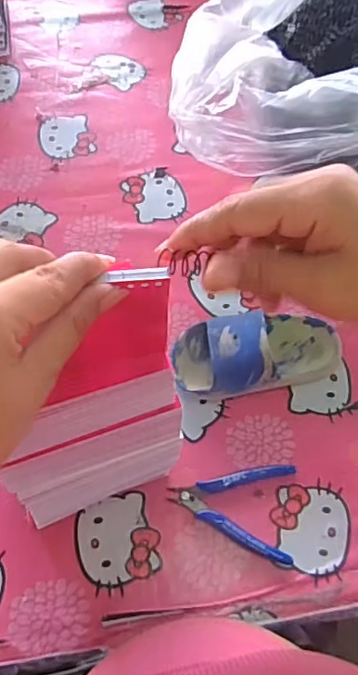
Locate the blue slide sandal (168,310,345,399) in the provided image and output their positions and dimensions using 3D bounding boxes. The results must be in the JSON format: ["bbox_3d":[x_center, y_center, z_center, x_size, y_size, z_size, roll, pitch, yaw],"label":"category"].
[{"bbox_3d":[0.082,0.011,0.550,0.172,0.059,0.079,-9,65,-6],"label":"blue slide sandal"}]

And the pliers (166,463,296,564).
[{"bbox_3d":[0.049,0.154,0.503,0.114,0.012,0.085,11,64,3],"label":"pliers"}]

